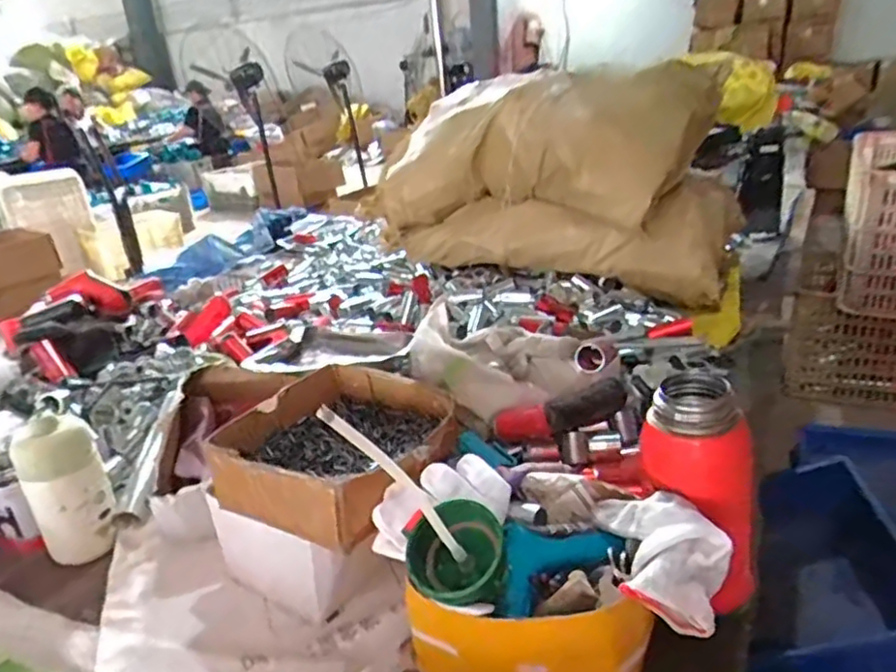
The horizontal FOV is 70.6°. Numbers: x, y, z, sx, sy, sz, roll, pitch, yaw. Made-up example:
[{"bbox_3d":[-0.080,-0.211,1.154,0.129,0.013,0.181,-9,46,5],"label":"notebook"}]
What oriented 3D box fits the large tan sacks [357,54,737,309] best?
[{"bbox_3d":[0.157,-0.279,1.151,0.642,0.350,0.200,7,26,25],"label":"large tan sacks"}]

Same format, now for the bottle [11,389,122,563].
[{"bbox_3d":[-0.365,0.141,0.611,0.061,0.135,0.058,2,24,15],"label":"bottle"}]

